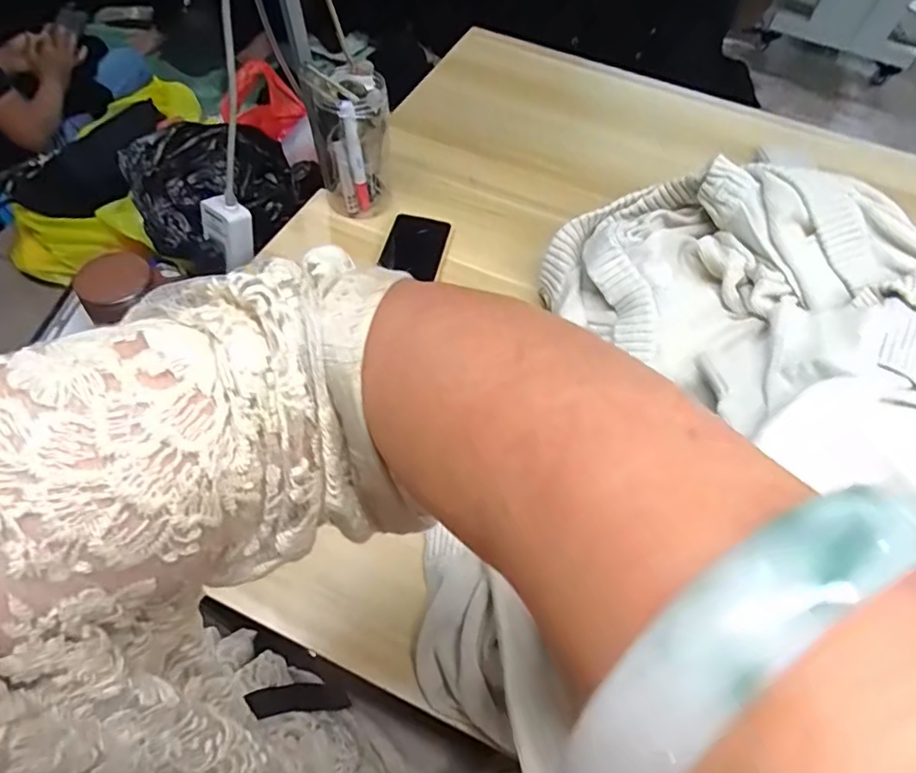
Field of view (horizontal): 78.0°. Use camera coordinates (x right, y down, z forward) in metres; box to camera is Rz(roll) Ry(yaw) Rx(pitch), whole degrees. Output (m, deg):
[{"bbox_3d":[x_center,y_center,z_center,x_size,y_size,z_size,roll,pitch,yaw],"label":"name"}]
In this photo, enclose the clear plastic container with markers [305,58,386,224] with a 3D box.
[{"bbox_3d":[-0.130,-0.299,0.691,0.090,0.157,0.080,-6,58,-8],"label":"clear plastic container with markers"}]

